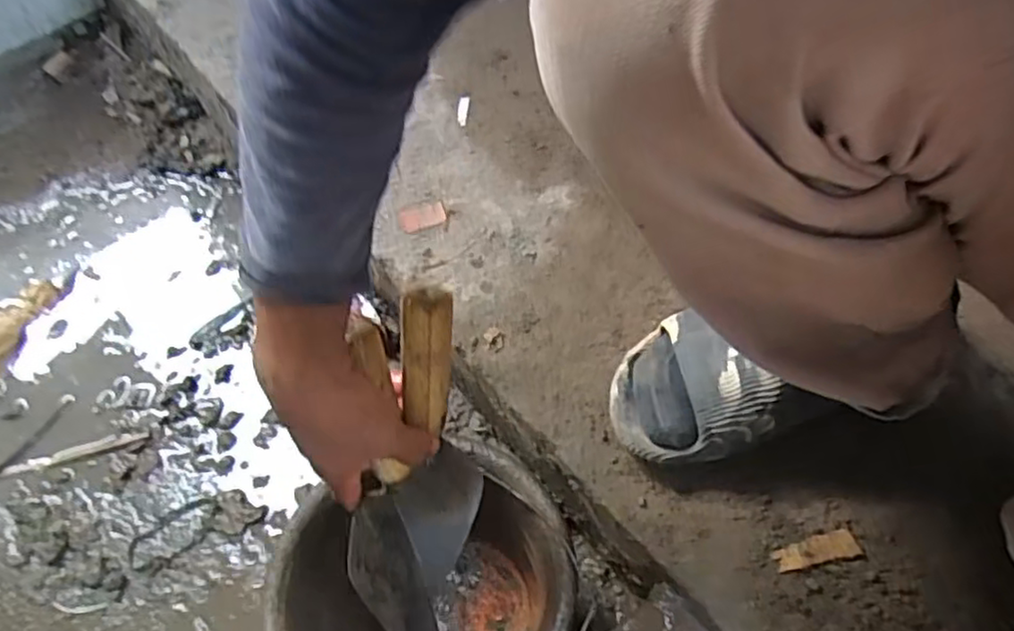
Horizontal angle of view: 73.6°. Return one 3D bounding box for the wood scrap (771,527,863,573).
[{"bbox_3d":[0.219,0.166,0.481,0.059,0.004,0.019,-12,56,-3],"label":"wood scrap"}]

